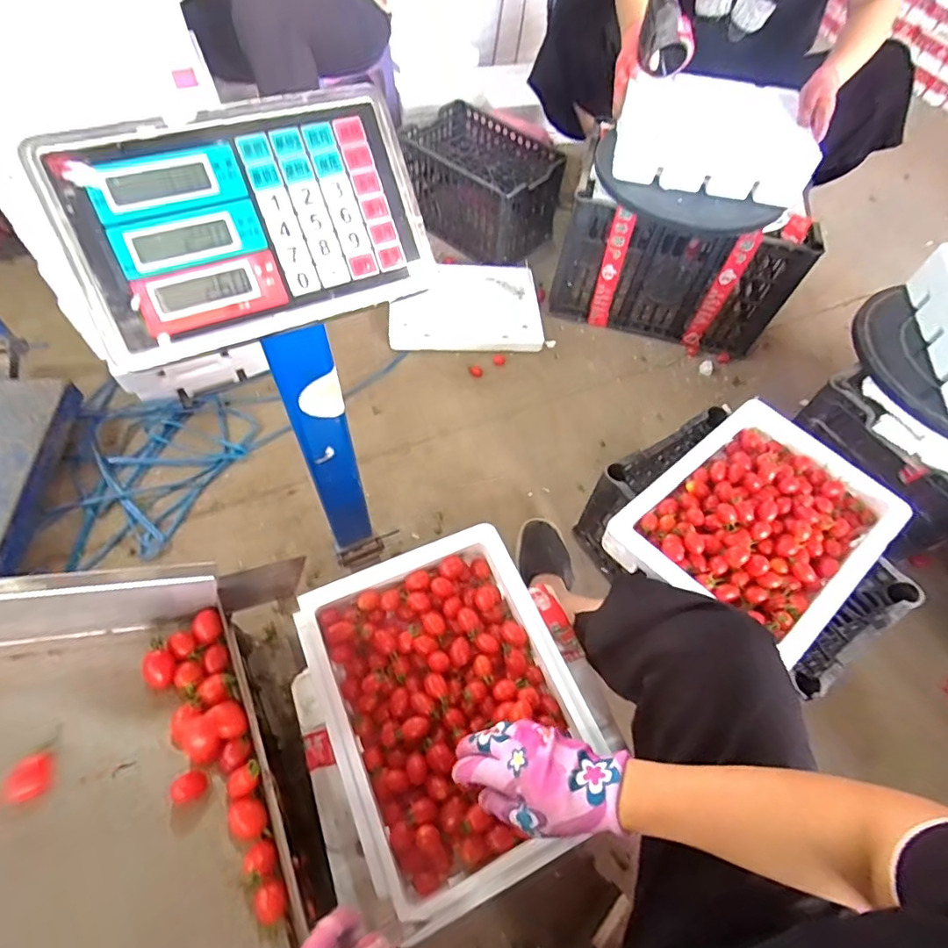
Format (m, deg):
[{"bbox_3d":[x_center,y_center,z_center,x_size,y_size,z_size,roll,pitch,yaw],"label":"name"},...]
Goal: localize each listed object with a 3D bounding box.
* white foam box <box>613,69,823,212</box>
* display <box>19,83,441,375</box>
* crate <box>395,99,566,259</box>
[{"bbox_3d":[0.459,-0.650,1.001,0.347,0.104,0.217,12,61,5],"label":"white foam box"},{"bbox_3d":[-0.167,-0.182,0.404,0.237,0.080,0.149,-25,107,-16],"label":"display"},{"bbox_3d":[0.019,-0.732,1.320,0.353,0.182,0.248,36,66,17],"label":"crate"}]

